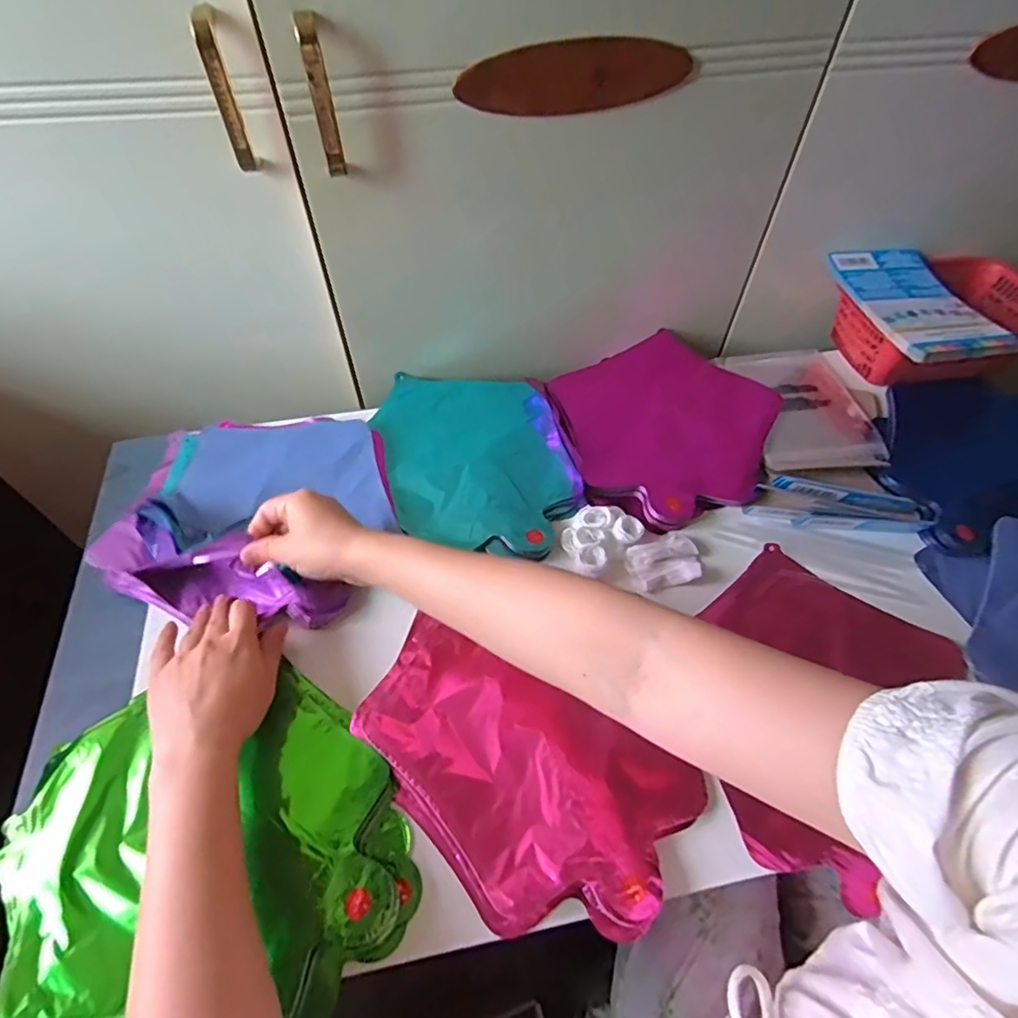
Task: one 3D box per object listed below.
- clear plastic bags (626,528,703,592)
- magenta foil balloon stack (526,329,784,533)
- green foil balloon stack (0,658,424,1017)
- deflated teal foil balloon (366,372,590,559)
[{"bbox_3d":[0.135,0.044,0.502,0.063,0.013,0.049,-13,54,-8],"label":"clear plastic bags"},{"bbox_3d":[0.162,-0.099,0.604,0.230,0.027,0.236,-22,56,-14],"label":"magenta foil balloon stack"},{"bbox_3d":[-0.202,0.230,0.381,0.263,0.027,0.219,-11,54,-6],"label":"green foil balloon stack"},{"bbox_3d":[-0.029,-0.053,0.566,0.178,0.011,0.238,-13,54,-8],"label":"deflated teal foil balloon"}]

